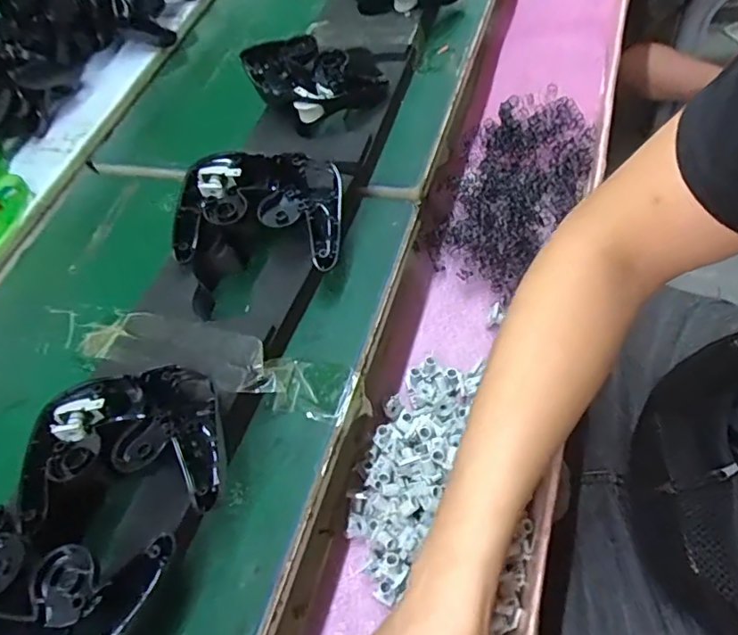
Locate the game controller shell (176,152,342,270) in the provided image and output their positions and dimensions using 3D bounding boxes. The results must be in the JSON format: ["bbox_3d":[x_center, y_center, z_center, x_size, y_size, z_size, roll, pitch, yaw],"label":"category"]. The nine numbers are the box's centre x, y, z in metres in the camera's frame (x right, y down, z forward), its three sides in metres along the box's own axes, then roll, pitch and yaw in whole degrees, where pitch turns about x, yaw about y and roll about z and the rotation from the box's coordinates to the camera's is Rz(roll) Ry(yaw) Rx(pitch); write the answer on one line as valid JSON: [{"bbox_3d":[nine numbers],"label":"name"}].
[{"bbox_3d":[-0.091,-0.090,0.454,0.139,0.046,0.092,6,53,8],"label":"game controller shell"}]

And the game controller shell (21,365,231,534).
[{"bbox_3d":[-0.160,0.084,0.361,0.135,0.037,0.096,-2,52,2],"label":"game controller shell"}]

